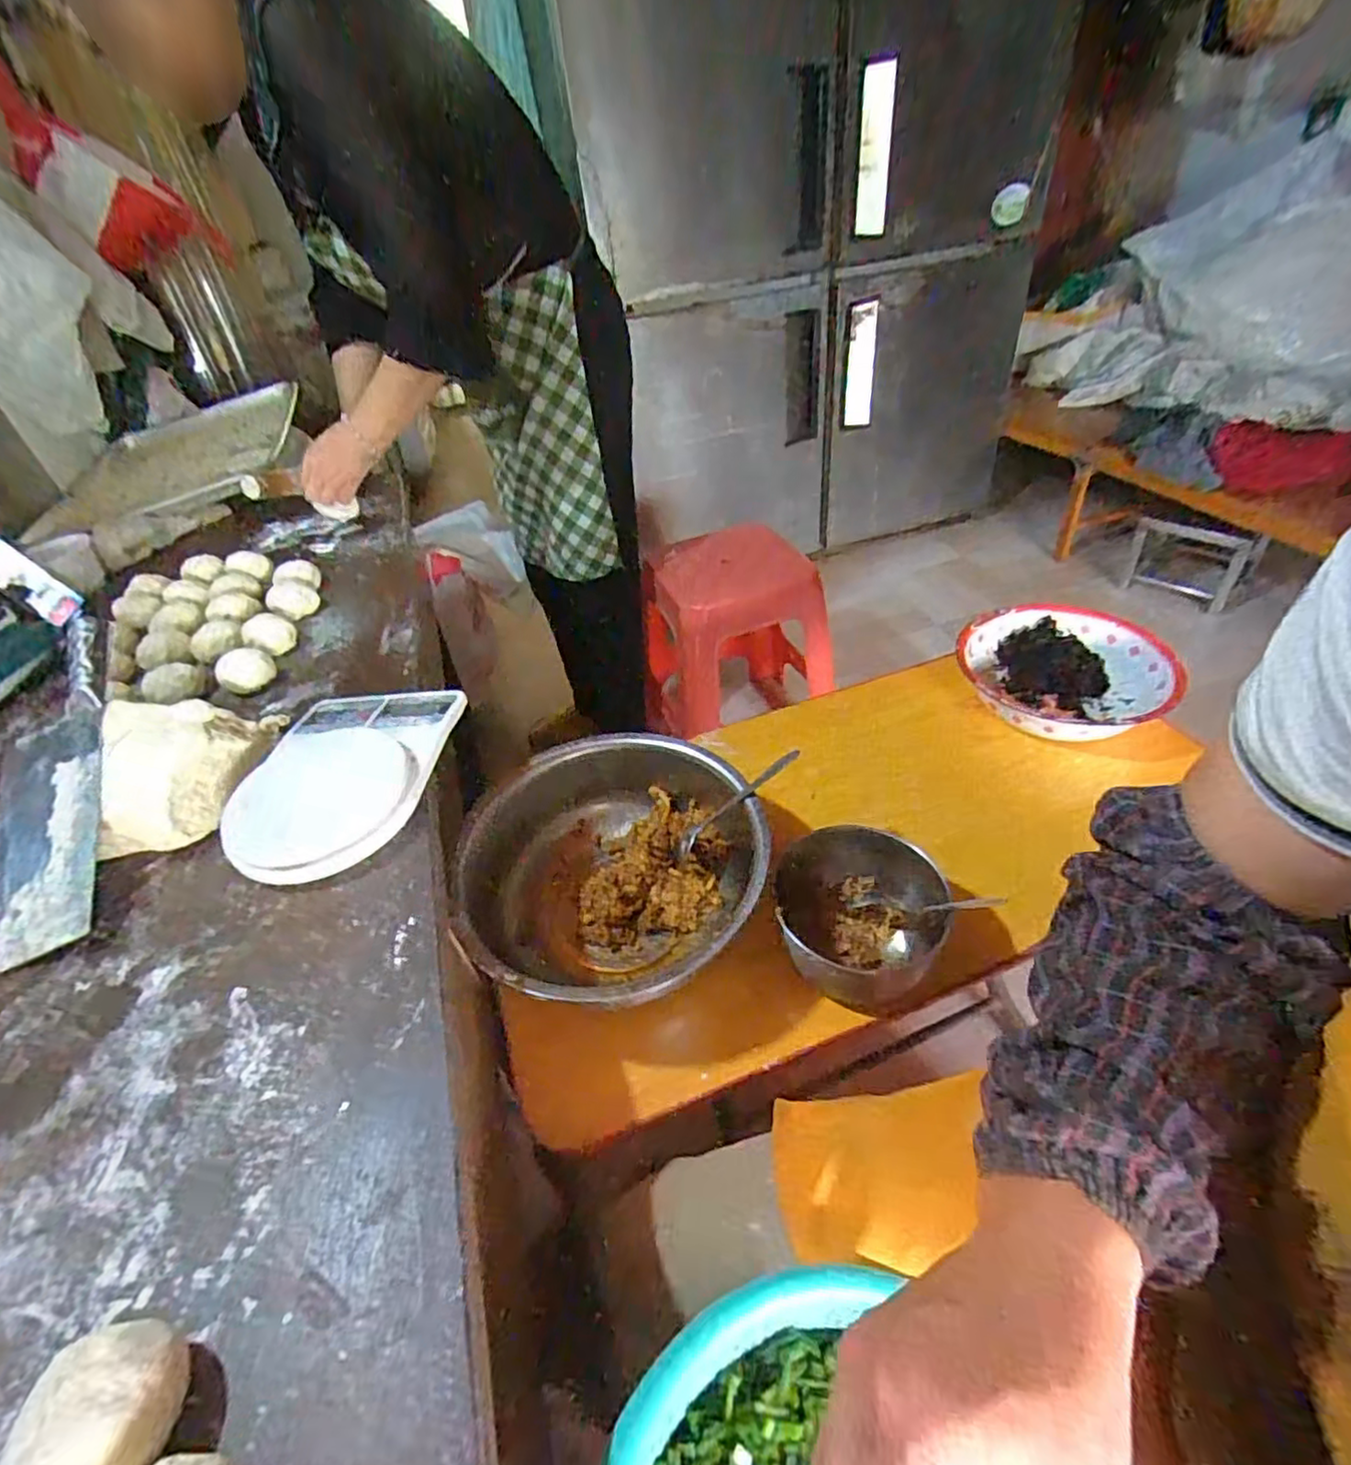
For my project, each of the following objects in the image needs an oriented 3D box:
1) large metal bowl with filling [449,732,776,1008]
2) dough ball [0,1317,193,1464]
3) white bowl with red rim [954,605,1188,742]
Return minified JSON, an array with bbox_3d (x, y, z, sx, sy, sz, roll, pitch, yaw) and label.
[{"bbox_3d":[-0.051,0.134,0.623,0.266,0.107,0.266,-5,41,4],"label":"large metal bowl with filling"},{"bbox_3d":[-0.225,0.274,0.267,0.057,0.042,0.053,-5,41,4],"label":"dough ball"},{"bbox_3d":[0.458,-0.065,0.793,0.212,0.063,0.212,-5,41,4],"label":"white bowl with red rim"}]

